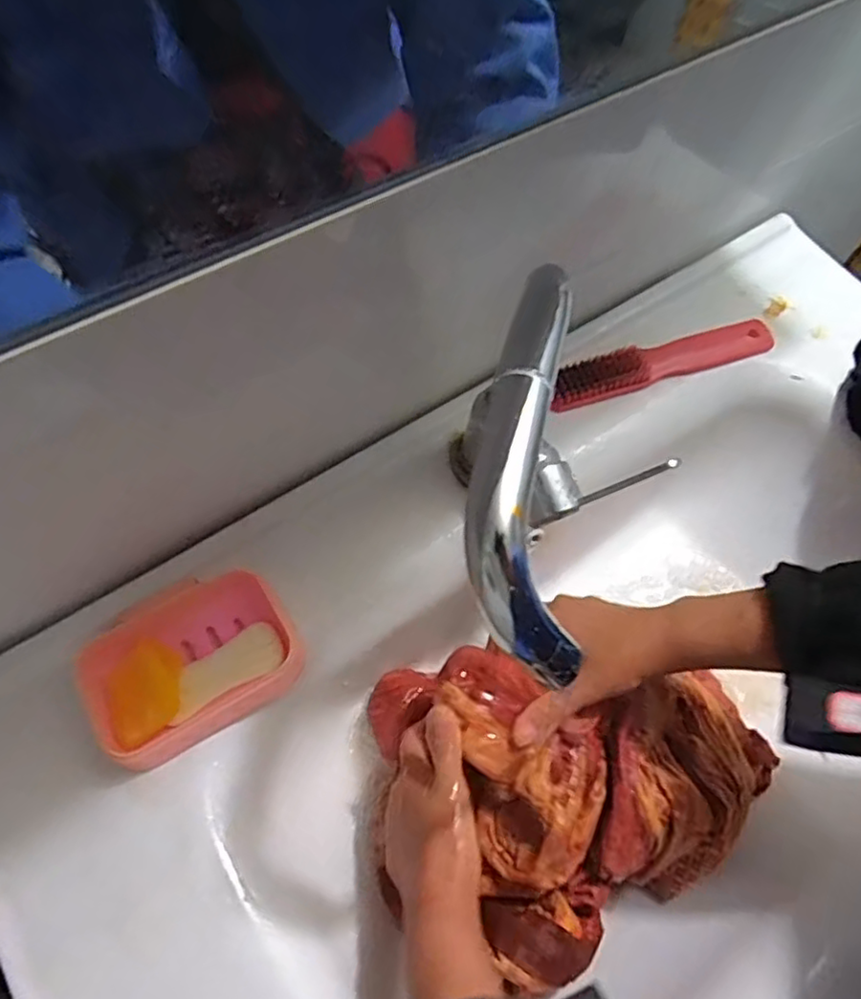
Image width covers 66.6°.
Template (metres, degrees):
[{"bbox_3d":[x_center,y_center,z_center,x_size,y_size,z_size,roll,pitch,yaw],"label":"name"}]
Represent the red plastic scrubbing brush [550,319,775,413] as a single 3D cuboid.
[{"bbox_3d":[0.192,-0.116,0.542,0.205,0.019,0.035,-18,64,-12],"label":"red plastic scrubbing brush"}]

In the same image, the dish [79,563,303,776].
[{"bbox_3d":[-0.145,0.098,0.404,0.120,0.032,0.087,-31,67,-18],"label":"dish"}]

